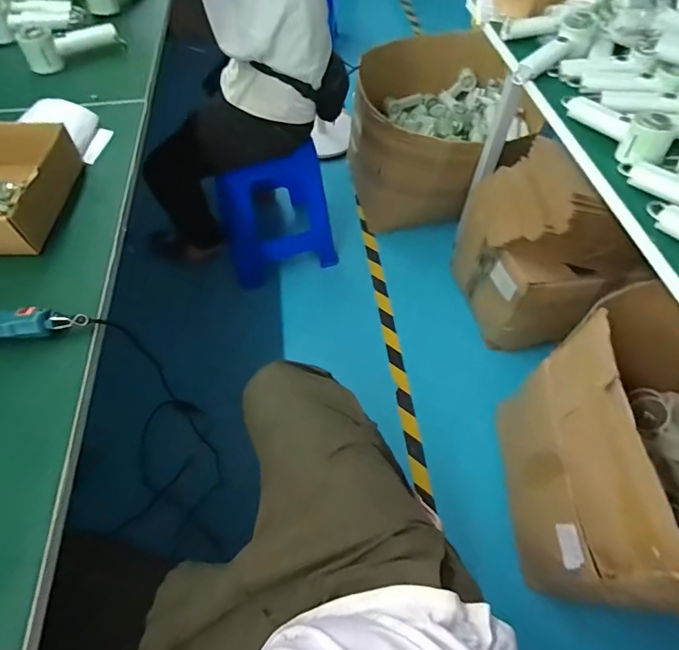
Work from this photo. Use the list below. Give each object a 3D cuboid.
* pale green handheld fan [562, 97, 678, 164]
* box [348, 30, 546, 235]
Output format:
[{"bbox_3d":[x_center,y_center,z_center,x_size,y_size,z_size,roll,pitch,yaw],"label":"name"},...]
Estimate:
[{"bbox_3d":[0.442,-0.331,0.682,0.065,0.054,0.193,-22,61,-14],"label":"pale green handheld fan"},{"bbox_3d":[0.340,-0.728,1.614,0.558,0.409,0.677,13,59,7],"label":"box"}]

